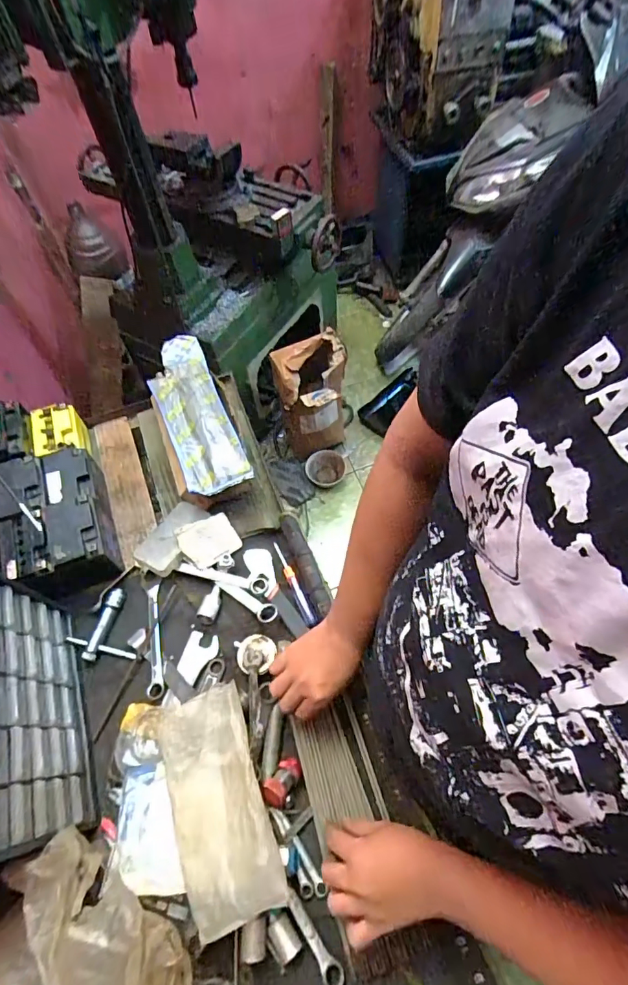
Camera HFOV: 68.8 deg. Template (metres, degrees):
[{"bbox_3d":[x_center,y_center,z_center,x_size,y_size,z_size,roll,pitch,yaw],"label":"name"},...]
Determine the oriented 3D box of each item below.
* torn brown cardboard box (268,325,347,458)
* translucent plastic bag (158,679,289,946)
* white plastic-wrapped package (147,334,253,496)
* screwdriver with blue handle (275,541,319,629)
[{"bbox_3d":[-0.003,-0.307,1.525,0.221,0.362,0.210,-12,60,-3],"label":"torn brown cardboard box"},{"bbox_3d":[-0.116,0.356,0.540,0.106,0.023,0.234,-25,53,-4],"label":"translucent plastic bag"},{"bbox_3d":[-0.220,-0.150,0.832,0.111,0.028,0.349,-22,61,-9],"label":"white plastic-wrapped package"},{"bbox_3d":[-0.034,0.140,0.730,0.017,0.015,0.147,-24,62,-10],"label":"screwdriver with blue handle"}]

